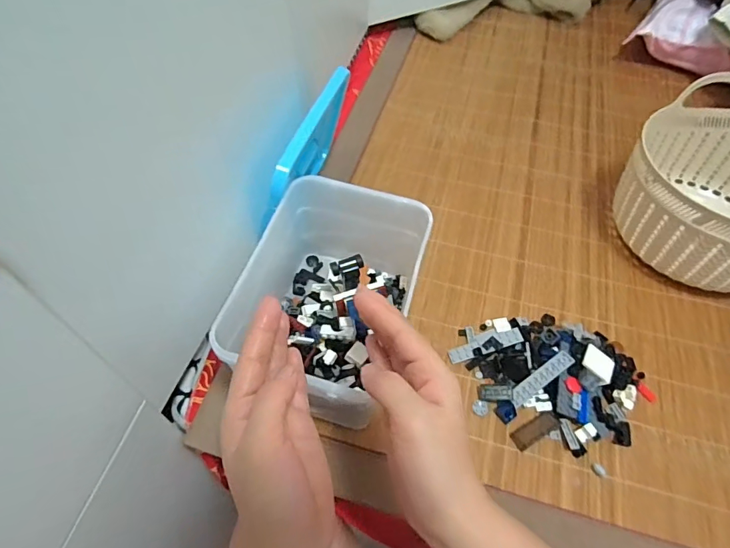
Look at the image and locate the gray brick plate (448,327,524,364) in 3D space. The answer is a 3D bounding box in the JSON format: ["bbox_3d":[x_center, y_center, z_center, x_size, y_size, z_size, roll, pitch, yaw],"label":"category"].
[{"bbox_3d":[0.127,0.074,0.486,0.078,0.006,0.021,-21,60,0],"label":"gray brick plate"}]

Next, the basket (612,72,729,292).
[{"bbox_3d":[0.420,-0.093,0.540,0.225,0.130,0.208,-38,62,-23],"label":"basket"}]

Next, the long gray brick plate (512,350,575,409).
[{"bbox_3d":[0.177,0.104,0.462,0.078,0.004,0.017,-34,63,-9],"label":"long gray brick plate"}]

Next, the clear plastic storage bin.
[{"bbox_3d":[-0.028,0.029,0.456,0.149,0.126,0.220,10,55,9],"label":"clear plastic storage bin"}]

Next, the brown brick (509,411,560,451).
[{"bbox_3d":[0.163,0.149,0.441,0.049,0.004,0.018,-25,57,-16],"label":"brown brick"}]

